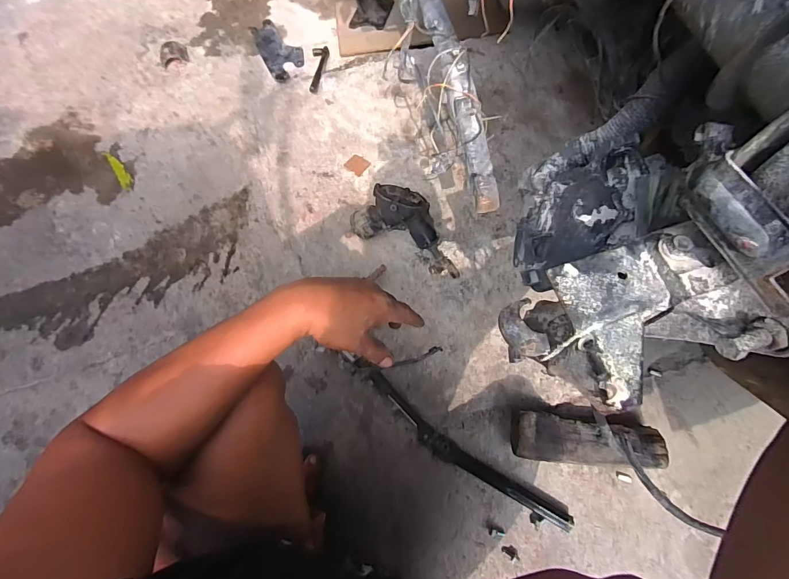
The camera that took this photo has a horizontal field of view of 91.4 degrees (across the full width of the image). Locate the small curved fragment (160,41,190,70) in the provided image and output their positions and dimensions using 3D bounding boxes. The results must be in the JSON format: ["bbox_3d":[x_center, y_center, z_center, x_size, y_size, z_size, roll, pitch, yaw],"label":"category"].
[{"bbox_3d":[-0.667,-0.710,1.158,0.081,0.033,0.063,-18,69,-5],"label":"small curved fragment"}]

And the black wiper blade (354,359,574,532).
[{"bbox_3d":[0.110,0.292,0.722,0.468,0.021,0.057,35,93,8],"label":"black wiper blade"}]

